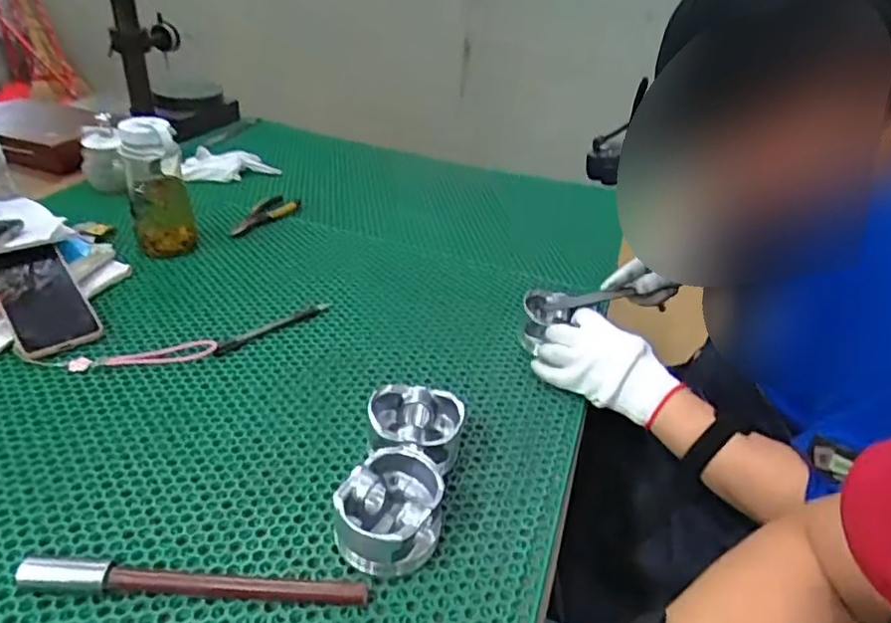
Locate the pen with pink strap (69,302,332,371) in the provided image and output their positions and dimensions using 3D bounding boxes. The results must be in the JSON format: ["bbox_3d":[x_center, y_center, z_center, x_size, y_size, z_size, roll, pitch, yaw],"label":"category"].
[{"bbox_3d":[-0.263,0.031,0.657,0.280,0.011,0.053,-14,39,-26],"label":"pen with pink strap"}]

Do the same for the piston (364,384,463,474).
[{"bbox_3d":[-0.030,0.115,0.532,0.084,0.056,0.079,4,34,-3],"label":"piston"}]

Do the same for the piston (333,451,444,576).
[{"bbox_3d":[-0.042,0.161,0.462,0.074,0.055,0.086,31,41,31],"label":"piston"}]

